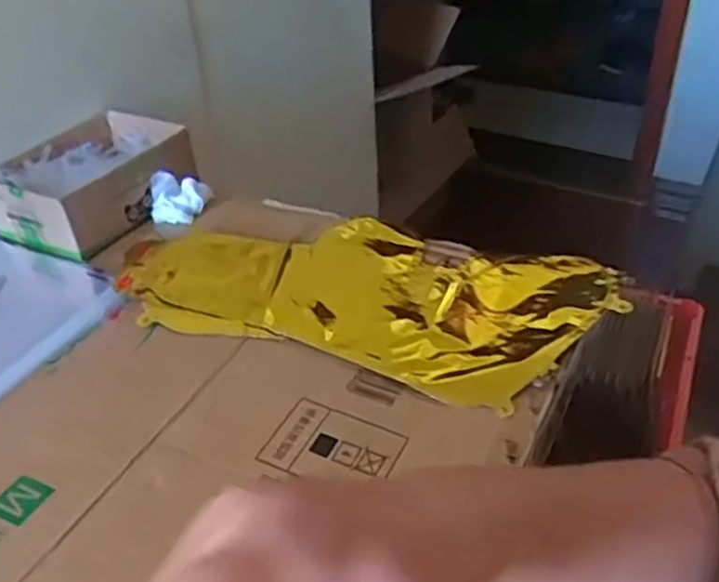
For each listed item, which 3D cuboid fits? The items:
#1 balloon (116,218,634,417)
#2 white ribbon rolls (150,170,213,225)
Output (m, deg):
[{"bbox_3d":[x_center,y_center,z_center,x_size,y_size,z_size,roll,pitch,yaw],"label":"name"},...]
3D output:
[{"bbox_3d":[-0.002,-0.007,0.661,0.414,0.016,0.199,12,39,19],"label":"balloon"},{"bbox_3d":[-0.190,-0.100,0.781,0.053,0.039,0.047,1,37,5],"label":"white ribbon rolls"}]

